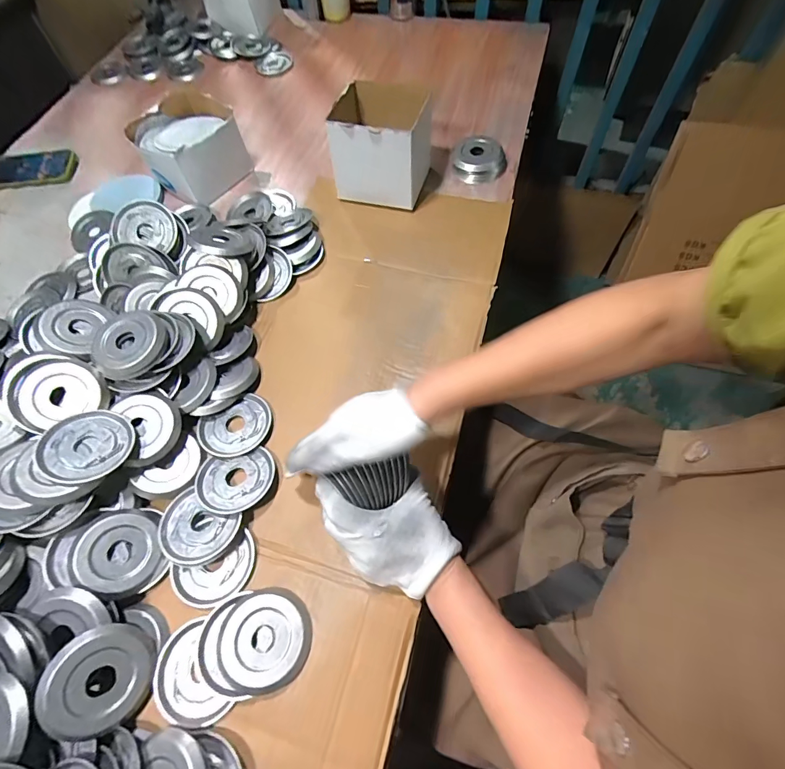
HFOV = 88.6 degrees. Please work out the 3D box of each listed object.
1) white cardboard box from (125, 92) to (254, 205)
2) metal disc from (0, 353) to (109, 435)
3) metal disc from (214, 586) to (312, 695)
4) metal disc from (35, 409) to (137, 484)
[{"bbox_3d":[-0.351,-0.417,0.690,0.153,0.090,0.177,-38,68,-15],"label":"white cardboard box"},{"bbox_3d":[-0.378,0.005,0.447,0.096,0.013,0.079,-23,92,-16],"label":"metal disc"},{"bbox_3d":[-0.124,0.244,0.388,0.085,0.017,0.082,-2,62,3],"label":"metal disc"},{"bbox_3d":[-0.324,0.064,0.426,0.084,0.005,0.084,7,49,-8],"label":"metal disc"}]

